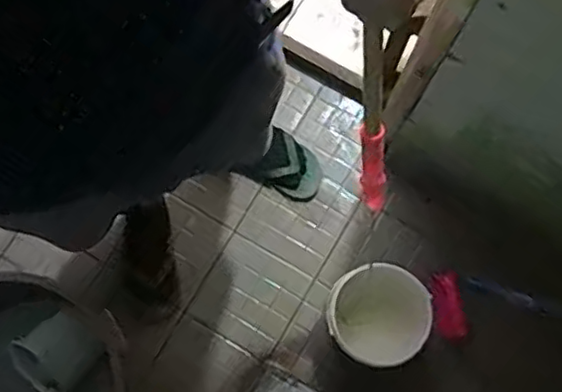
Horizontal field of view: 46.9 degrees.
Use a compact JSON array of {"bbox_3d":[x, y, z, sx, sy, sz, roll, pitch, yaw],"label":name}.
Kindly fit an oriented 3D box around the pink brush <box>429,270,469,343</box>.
[{"bbox_3d":[0.332,0.220,1.286,0.055,0.023,0.134,-11,80,-3],"label":"pink brush"}]

